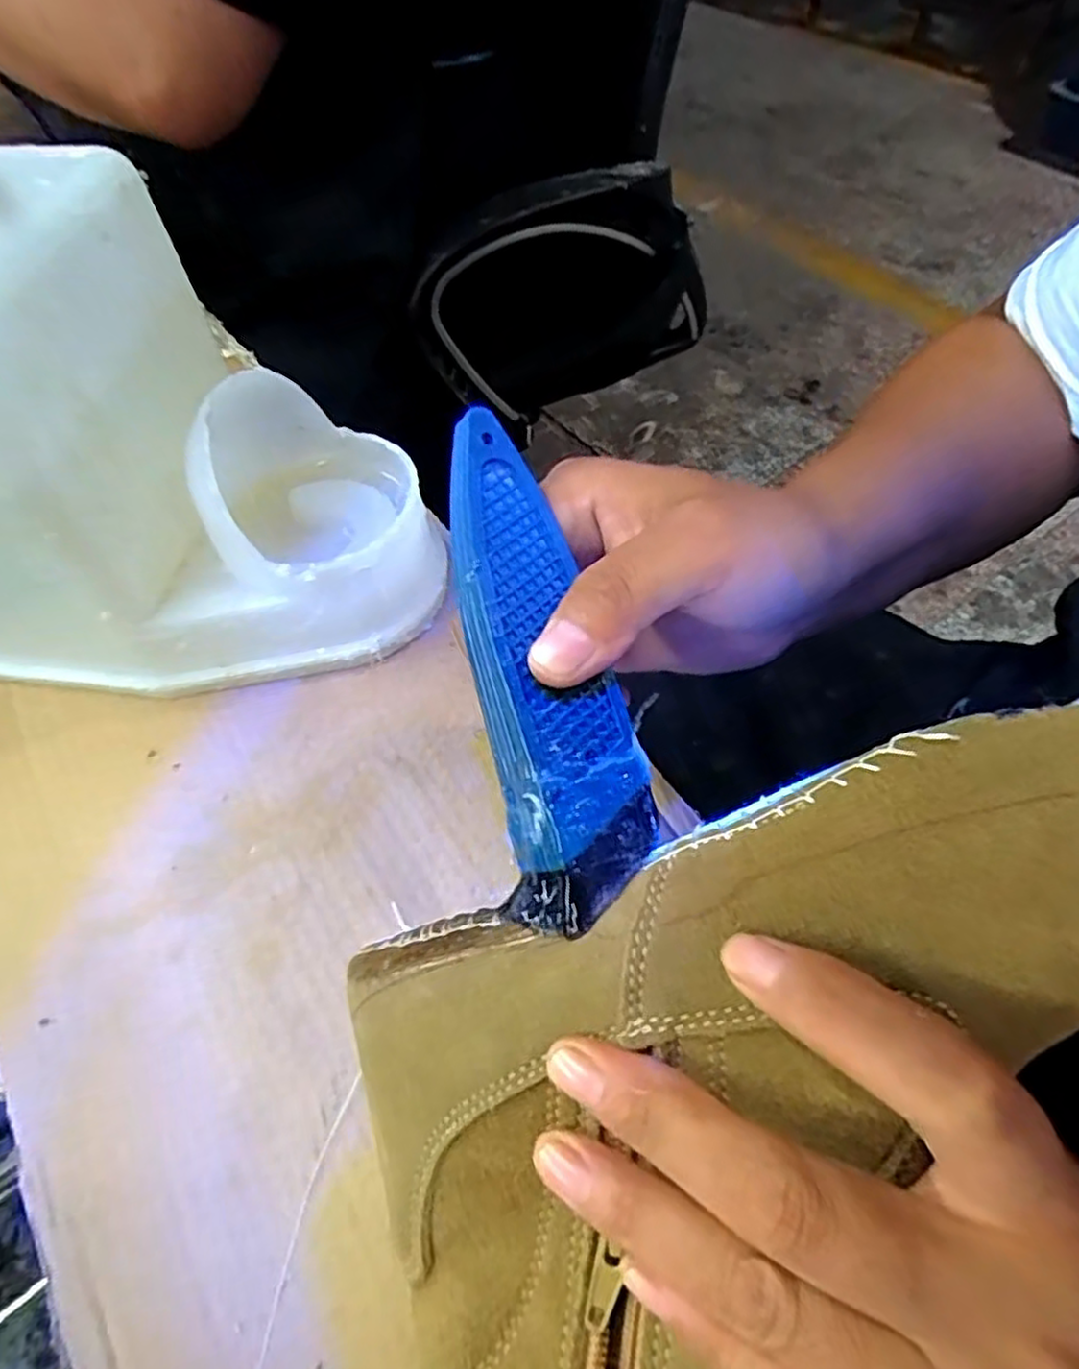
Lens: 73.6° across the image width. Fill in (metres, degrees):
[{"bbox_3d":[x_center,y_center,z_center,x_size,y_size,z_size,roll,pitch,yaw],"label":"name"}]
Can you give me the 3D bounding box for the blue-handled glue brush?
[{"bbox_3d":[0.001,-0.007,0.186,0.038,0.016,0.131,-13,82,-6],"label":"blue-handled glue brush"}]

